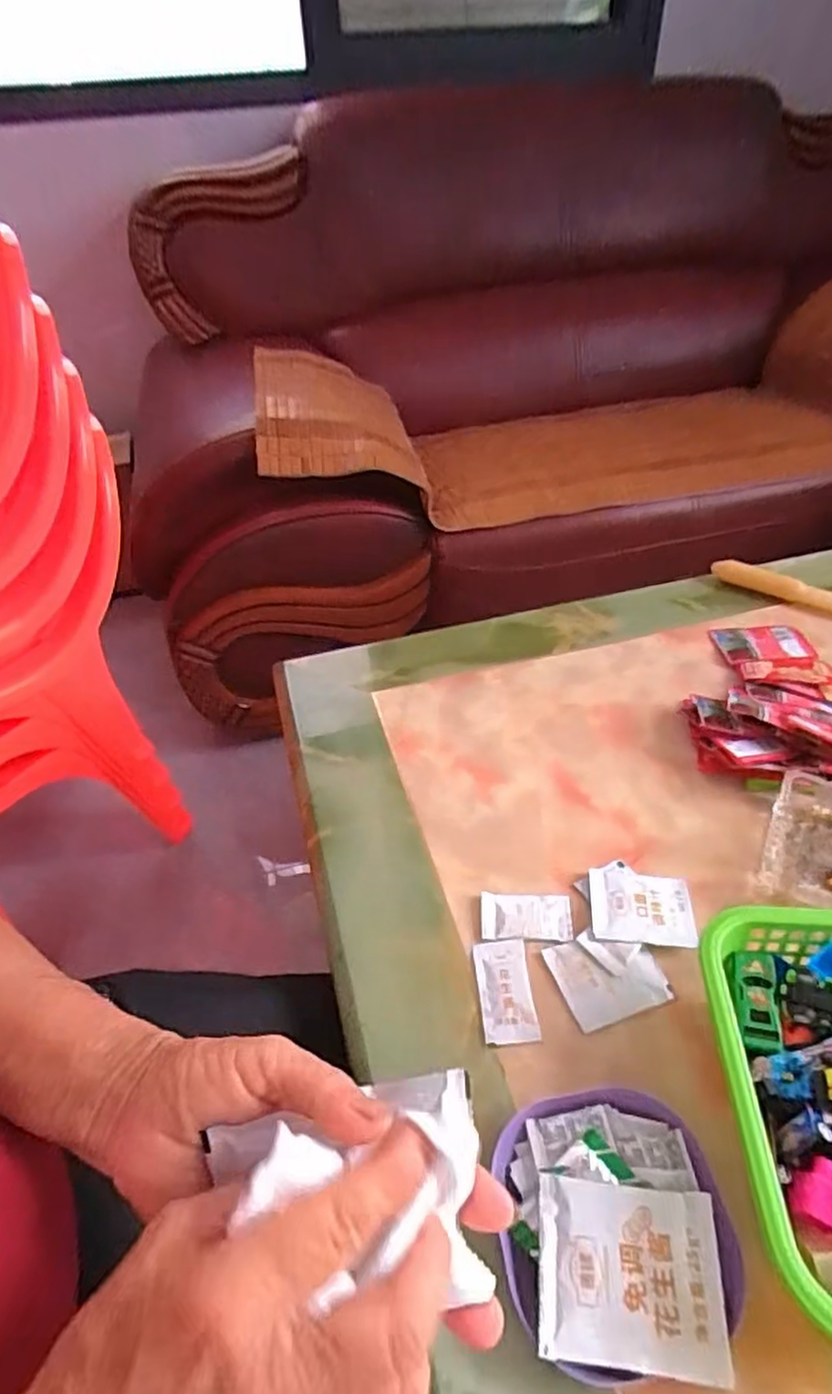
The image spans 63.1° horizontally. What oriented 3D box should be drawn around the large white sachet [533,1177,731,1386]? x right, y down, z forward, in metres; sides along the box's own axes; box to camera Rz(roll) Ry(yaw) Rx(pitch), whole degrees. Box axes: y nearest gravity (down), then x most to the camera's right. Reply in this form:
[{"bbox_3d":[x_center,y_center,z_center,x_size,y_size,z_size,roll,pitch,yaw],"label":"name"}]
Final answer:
[{"bbox_3d":[0.115,0.313,0.369,0.095,0.008,0.079,5,45,5],"label":"large white sachet"}]

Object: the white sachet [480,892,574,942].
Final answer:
[{"bbox_3d":[0.088,0.177,0.544,0.071,0.005,0.039,1,44,5],"label":"white sachet"}]

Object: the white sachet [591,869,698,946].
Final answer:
[{"bbox_3d":[0.181,0.168,0.540,0.080,0.012,0.065,4,44,8],"label":"white sachet"}]

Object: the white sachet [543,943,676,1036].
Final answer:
[{"bbox_3d":[0.144,0.207,0.506,0.078,0.005,0.062,-13,44,-10],"label":"white sachet"}]

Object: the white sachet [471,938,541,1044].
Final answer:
[{"bbox_3d":[0.066,0.217,0.502,0.039,0.006,0.073,-5,44,-2],"label":"white sachet"}]

